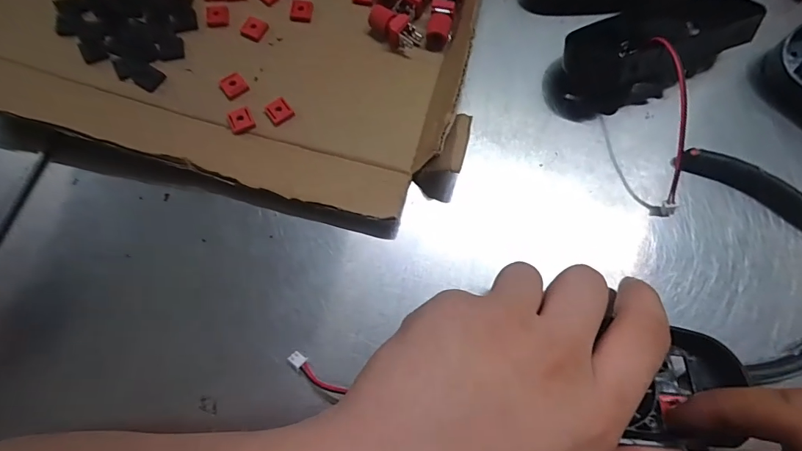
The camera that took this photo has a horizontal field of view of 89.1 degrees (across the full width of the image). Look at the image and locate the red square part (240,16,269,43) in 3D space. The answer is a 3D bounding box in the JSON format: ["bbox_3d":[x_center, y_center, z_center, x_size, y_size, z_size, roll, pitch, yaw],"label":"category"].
[{"bbox_3d":[-0.091,-0.122,0.254,0.013,0.004,0.015,22,75,8],"label":"red square part"}]

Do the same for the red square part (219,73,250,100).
[{"bbox_3d":[-0.099,-0.083,0.240,0.014,0.004,0.013,-36,76,-9],"label":"red square part"}]

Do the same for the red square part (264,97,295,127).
[{"bbox_3d":[-0.071,-0.066,0.237,0.014,0.004,0.014,-40,76,-10],"label":"red square part"}]

